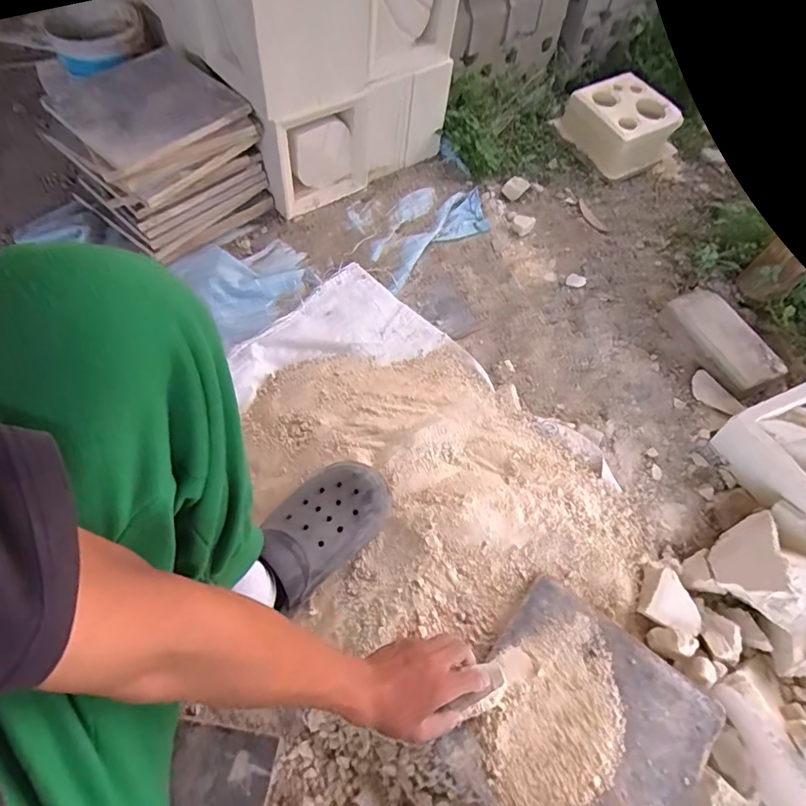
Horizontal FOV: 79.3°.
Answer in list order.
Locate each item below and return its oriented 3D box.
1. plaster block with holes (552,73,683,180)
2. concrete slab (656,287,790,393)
[{"bbox_3d":[0.546,-0.708,1.235,0.221,0.107,0.239,-32,67,-19],"label":"plaster block with holes"},{"bbox_3d":[0.572,-0.111,0.884,0.105,0.055,0.217,-21,64,-15],"label":"concrete slab"}]

